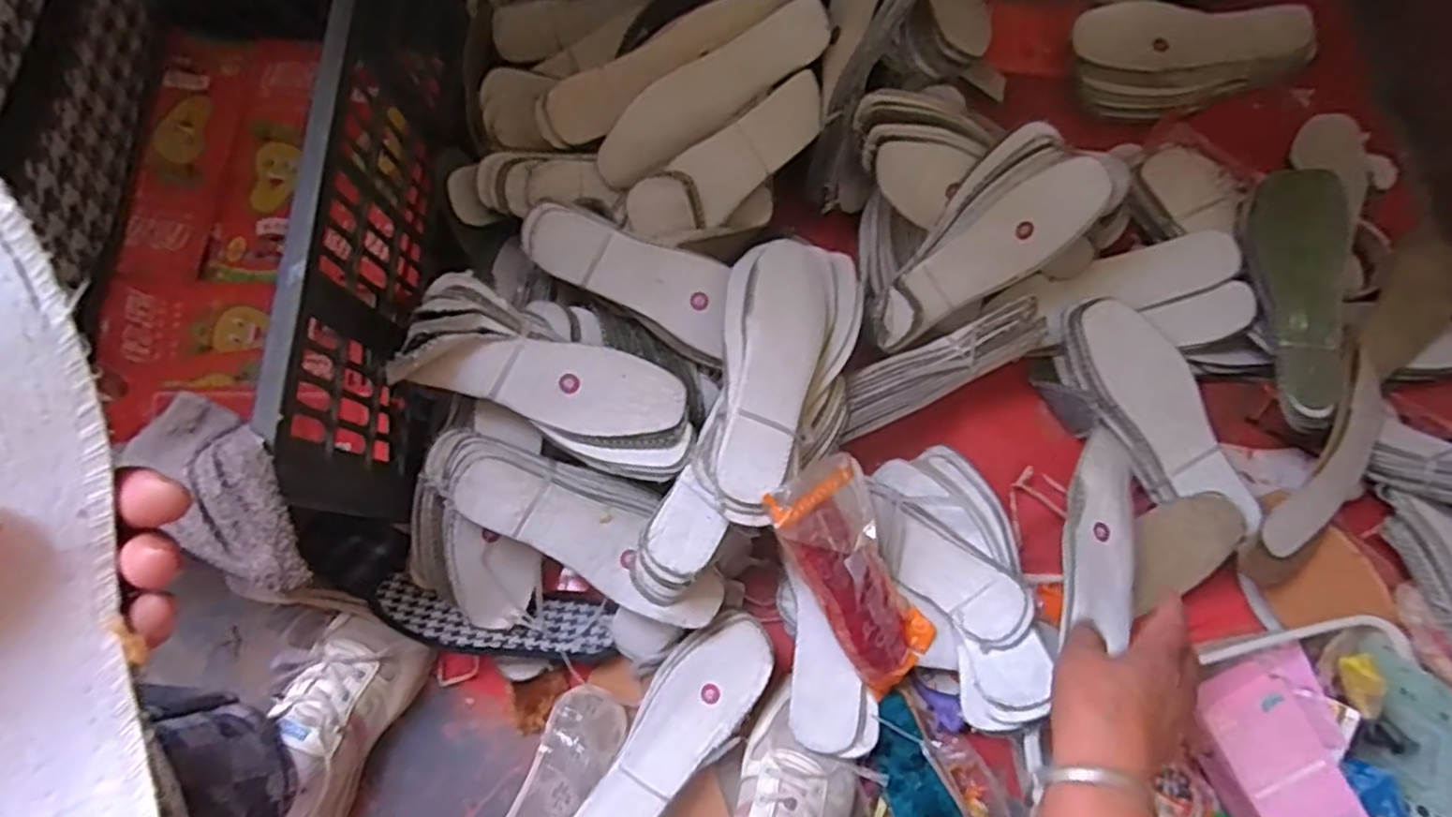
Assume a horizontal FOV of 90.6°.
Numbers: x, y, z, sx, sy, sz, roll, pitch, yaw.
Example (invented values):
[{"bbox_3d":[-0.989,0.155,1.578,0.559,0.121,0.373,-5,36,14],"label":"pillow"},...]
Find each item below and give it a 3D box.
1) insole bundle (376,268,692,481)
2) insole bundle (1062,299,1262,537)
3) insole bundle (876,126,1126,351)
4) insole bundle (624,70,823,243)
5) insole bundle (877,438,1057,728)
[{"bbox_3d":[-0.129,-0.018,0.551,0.217,0.039,0.087,26,79,-10],"label":"insole bundle"},{"bbox_3d":[0.373,0.002,0.625,0.088,0.031,0.219,-25,80,-5],"label":"insole bundle"},{"bbox_3d":[0.223,-0.146,0.625,0.235,0.041,0.099,-42,81,12],"label":"insole bundle"},{"bbox_3d":[0.005,-0.213,0.630,0.201,0.017,0.064,-40,114,-10],"label":"insole bundle"},{"bbox_3d":[0.185,0.137,0.581,0.107,0.068,0.225,-13,59,-2],"label":"insole bundle"}]

